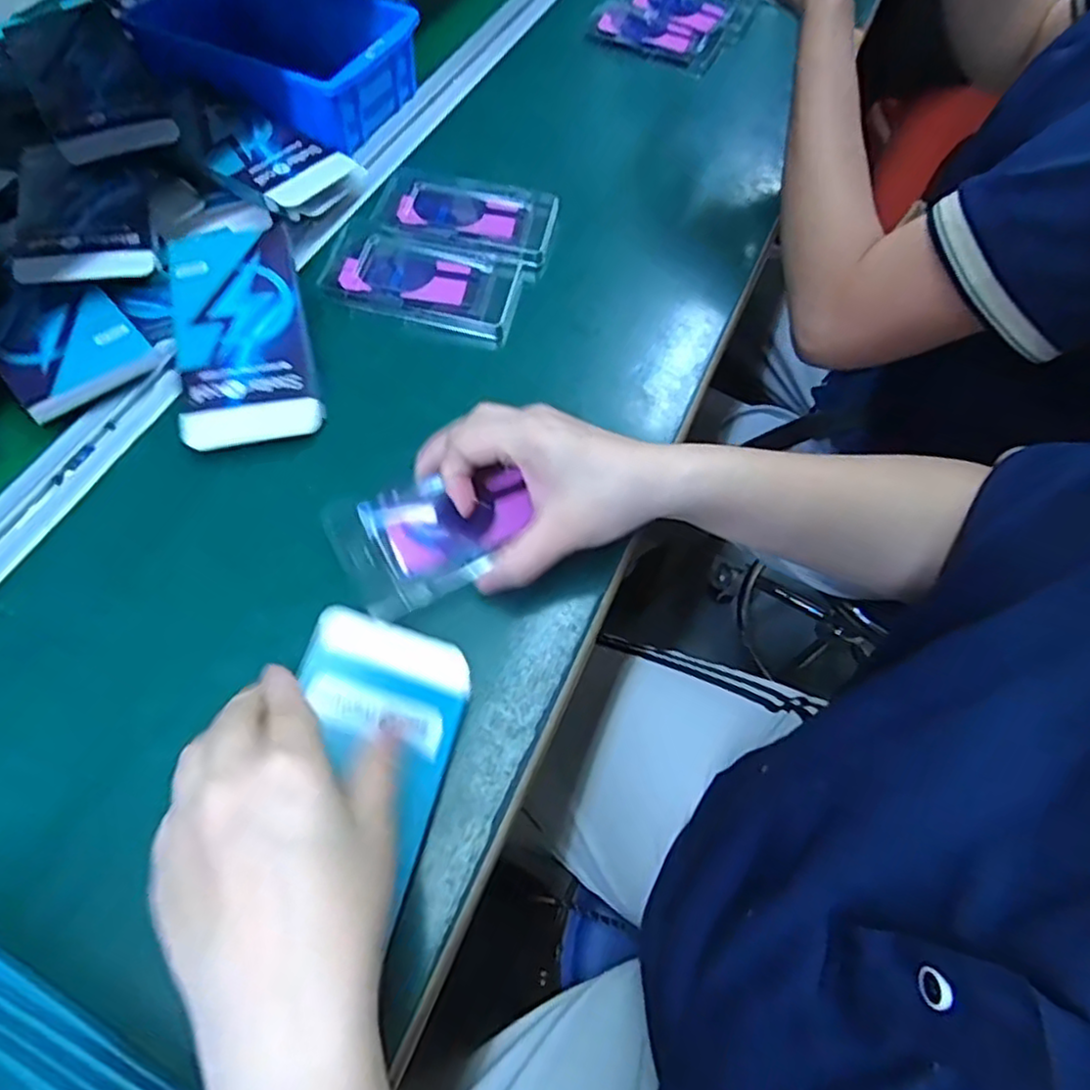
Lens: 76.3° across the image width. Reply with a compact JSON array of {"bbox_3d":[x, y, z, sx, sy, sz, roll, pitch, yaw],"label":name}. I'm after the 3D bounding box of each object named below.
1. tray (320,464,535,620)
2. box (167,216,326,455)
[{"bbox_3d":[-0.058,-0.010,0.379,0.105,0.018,0.072,-29,67,-17],"label":"tray"},{"bbox_3d":[-0.197,-0.148,0.443,0.082,0.024,0.194,-14,63,-10],"label":"box"}]

